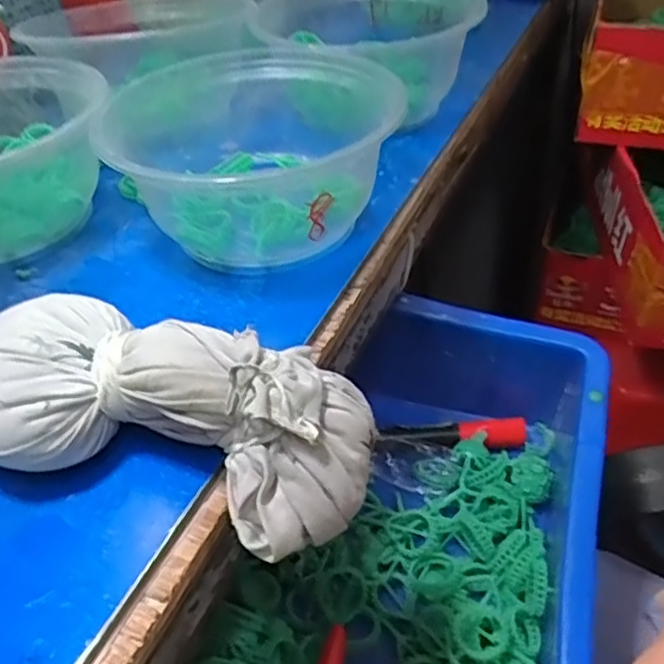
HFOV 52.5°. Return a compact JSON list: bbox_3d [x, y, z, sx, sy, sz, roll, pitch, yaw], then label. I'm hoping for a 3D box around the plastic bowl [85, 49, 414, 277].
[{"bbox_3d":[-0.034,-0.091,0.332,0.142,0.060,0.127,7,42,13],"label":"plastic bowl"}]

